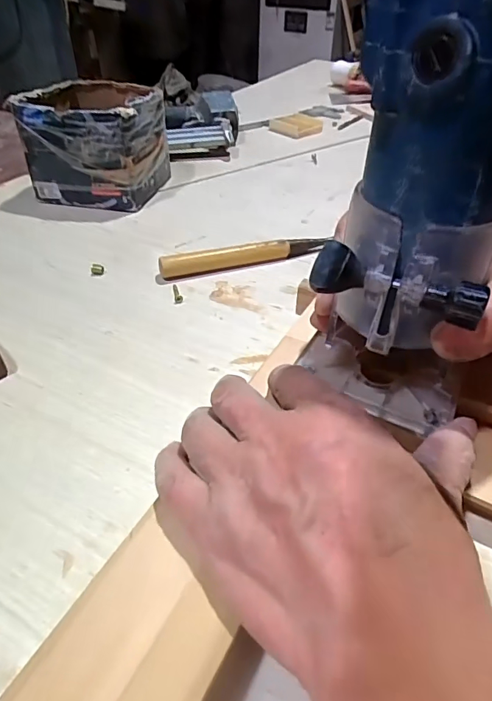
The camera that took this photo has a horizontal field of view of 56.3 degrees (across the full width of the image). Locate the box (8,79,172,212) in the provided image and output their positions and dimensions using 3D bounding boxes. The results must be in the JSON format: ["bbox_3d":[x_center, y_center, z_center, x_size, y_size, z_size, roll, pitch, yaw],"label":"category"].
[{"bbox_3d":[-0.176,-0.258,0.573,0.145,0.110,0.154,6,41,6],"label":"box"}]

